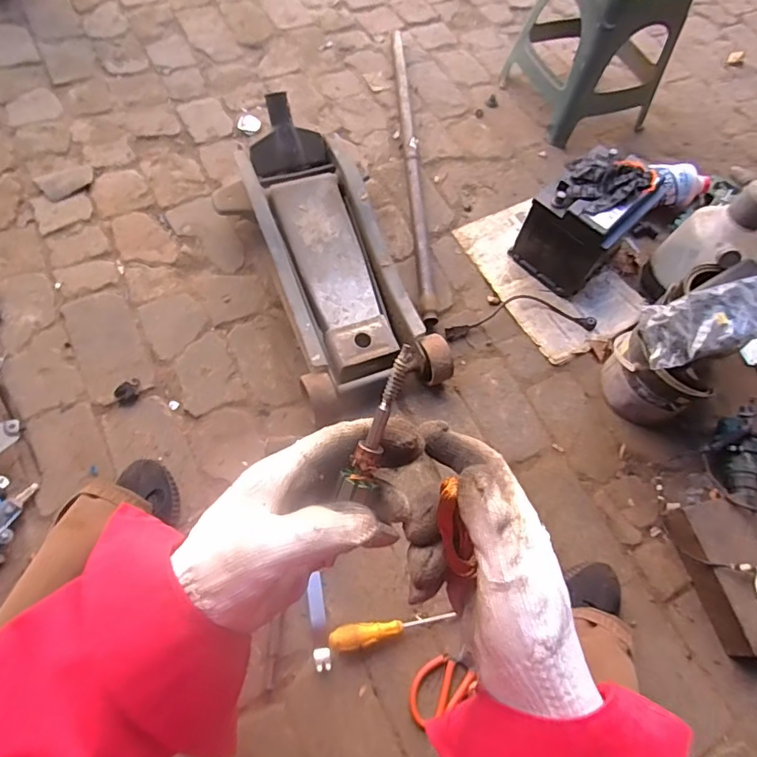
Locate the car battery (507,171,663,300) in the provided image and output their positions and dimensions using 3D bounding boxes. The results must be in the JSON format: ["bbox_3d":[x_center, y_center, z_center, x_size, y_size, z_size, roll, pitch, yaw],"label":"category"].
[{"bbox_3d":[0.407,-0.310,1.036,0.171,0.183,0.195,41,68,13],"label":"car battery"}]

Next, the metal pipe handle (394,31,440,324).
[{"bbox_3d":[0.077,-0.512,1.185,0.033,0.037,0.876,-1,65,-7],"label":"metal pipe handle"}]

